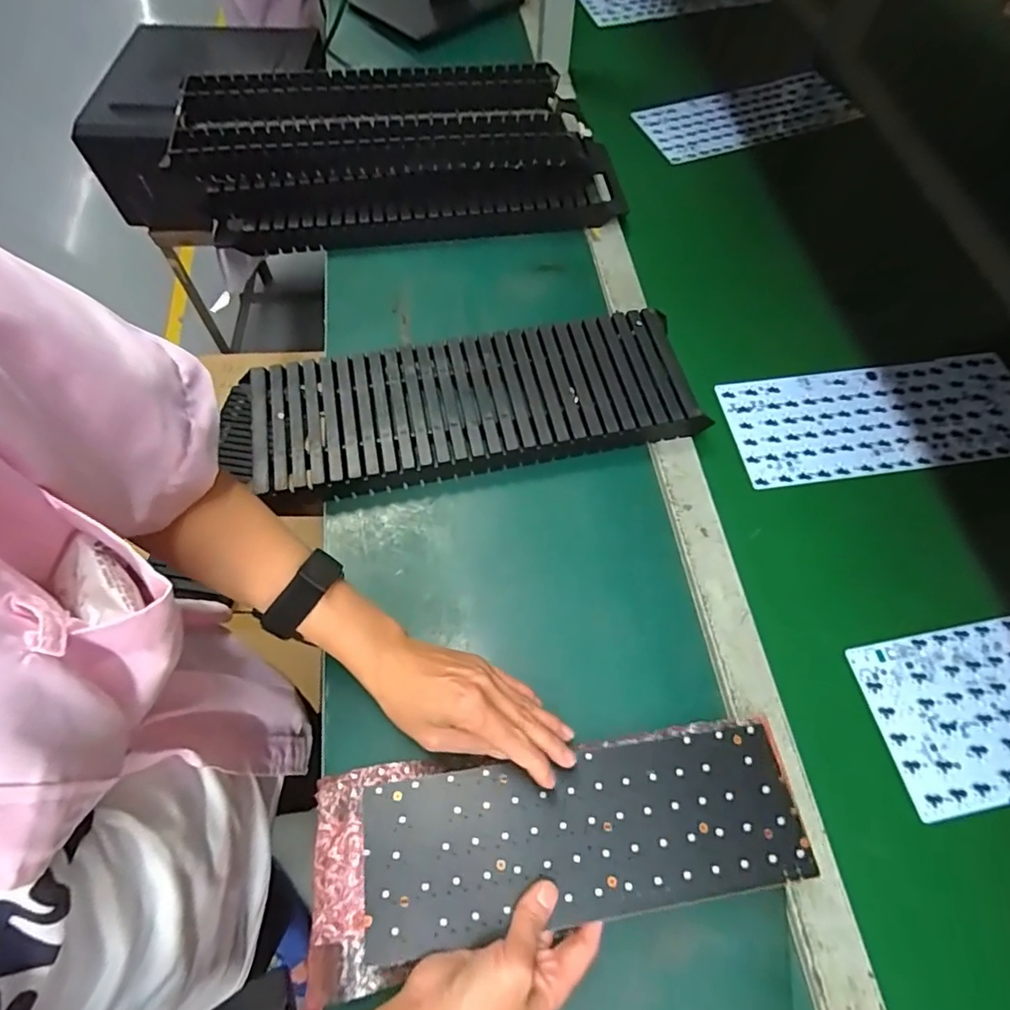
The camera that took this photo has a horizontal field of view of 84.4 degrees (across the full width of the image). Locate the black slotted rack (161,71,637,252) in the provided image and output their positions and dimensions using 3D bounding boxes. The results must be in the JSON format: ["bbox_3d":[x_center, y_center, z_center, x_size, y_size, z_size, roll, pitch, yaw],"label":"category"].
[{"bbox_3d":[-0.112,-0.396,0.634,0.463,0.101,0.167,-5,64,-5],"label":"black slotted rack"}]

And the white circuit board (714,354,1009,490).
[{"bbox_3d":[0.374,-0.086,0.552,0.304,0.004,0.119,-8,66,-5],"label":"white circuit board"}]

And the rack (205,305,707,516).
[{"bbox_3d":[-0.044,-0.092,0.522,0.416,0.036,0.145,-11,64,-8],"label":"rack"}]

